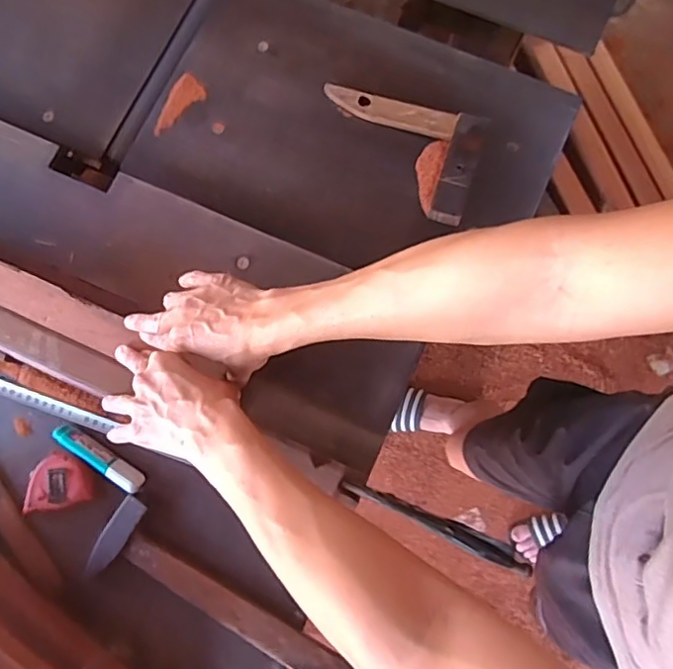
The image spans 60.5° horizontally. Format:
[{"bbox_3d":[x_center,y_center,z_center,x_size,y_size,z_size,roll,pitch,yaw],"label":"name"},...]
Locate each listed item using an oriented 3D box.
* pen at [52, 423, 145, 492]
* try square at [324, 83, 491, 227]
[{"bbox_3d":[-0.248,0.128,0.604,0.106,0.018,0.021,32,80,7],"label":"pen"},{"bbox_3d":[0.069,-0.225,0.698,0.204,0.029,0.131,19,76,5],"label":"try square"}]

